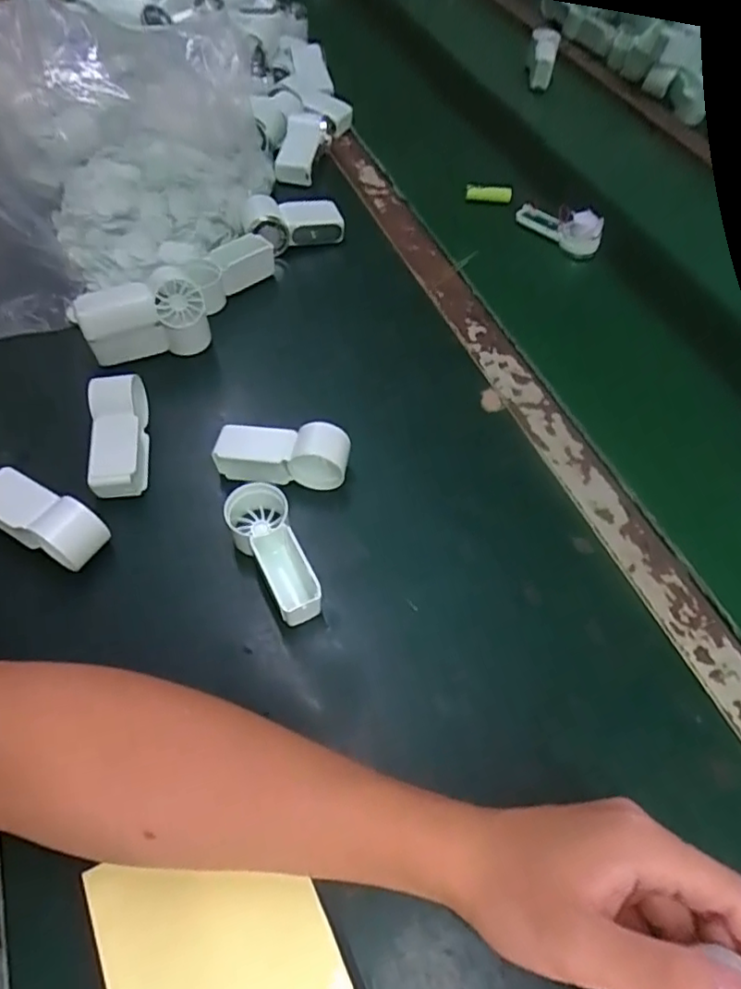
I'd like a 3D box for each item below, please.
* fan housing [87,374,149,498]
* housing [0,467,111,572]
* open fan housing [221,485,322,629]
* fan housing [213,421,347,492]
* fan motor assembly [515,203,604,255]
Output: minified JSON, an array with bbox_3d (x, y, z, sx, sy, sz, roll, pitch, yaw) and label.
[{"bbox_3d":[-0.184,-0.041,0.432,0.034,0.037,0.091,-4,70,-5],"label":"fan housing"},{"bbox_3d":[-0.217,0.017,0.394,0.089,0.045,0.035,24,59,14],"label":"housing"},{"bbox_3d":[-0.064,0.038,0.388,0.038,0.033,0.094,-20,59,-15],"label":"open fan housing"},{"bbox_3d":[-0.063,-0.028,0.430,0.093,0.042,0.031,6,56,2],"label":"fan housing"},{"bbox_3d":[0.205,-0.293,0.647,0.028,0.045,0.097,-38,65,-23],"label":"fan motor assembly"}]

